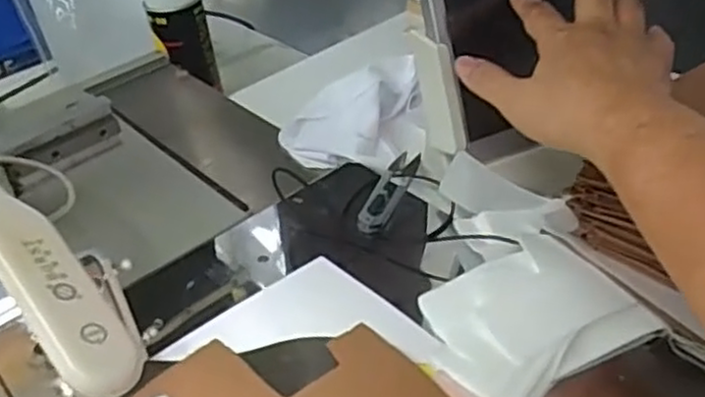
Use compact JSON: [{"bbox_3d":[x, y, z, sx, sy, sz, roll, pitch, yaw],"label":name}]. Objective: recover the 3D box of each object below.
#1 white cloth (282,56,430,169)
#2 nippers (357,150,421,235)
[{"bbox_3d":[0.001,-0.071,0.638,0.123,0.038,0.131,-5,37,1],"label":"white cloth"},{"bbox_3d":[0.030,-0.006,0.556,0.021,0.015,0.098,8,39,18],"label":"nippers"}]

